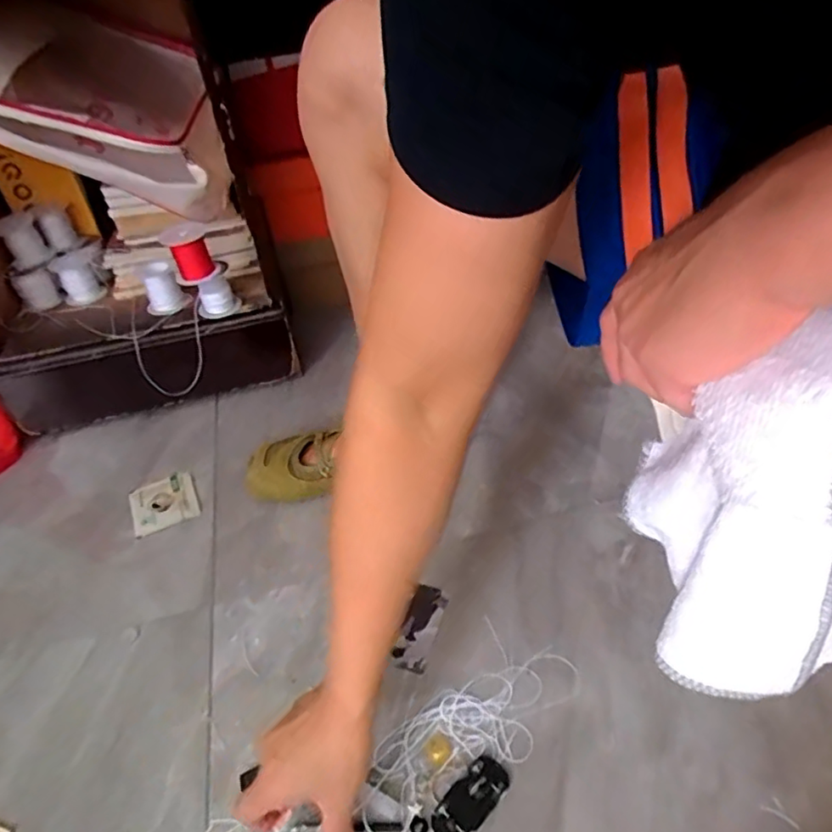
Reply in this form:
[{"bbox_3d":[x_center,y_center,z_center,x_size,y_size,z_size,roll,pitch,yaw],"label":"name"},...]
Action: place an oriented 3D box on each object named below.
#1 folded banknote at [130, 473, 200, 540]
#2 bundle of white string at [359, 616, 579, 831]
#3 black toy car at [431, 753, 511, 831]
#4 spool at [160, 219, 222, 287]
[{"bbox_3d":[-0.306,0.104,0.711,0.074,0.011,0.079,-21,43,-15],"label":"folded banknote"},{"bbox_3d":[0.042,0.257,0.482,0.087,0.011,0.198,30,54,35],"label":"bundle of white string"},{"bbox_3d":[0.042,0.289,0.444,0.066,0.013,0.031,-36,49,-28],"label":"black toy car"},{"bbox_3d":[-0.283,-0.206,0.731,0.055,0.077,0.051,-23,43,-19],"label":"spool"}]

